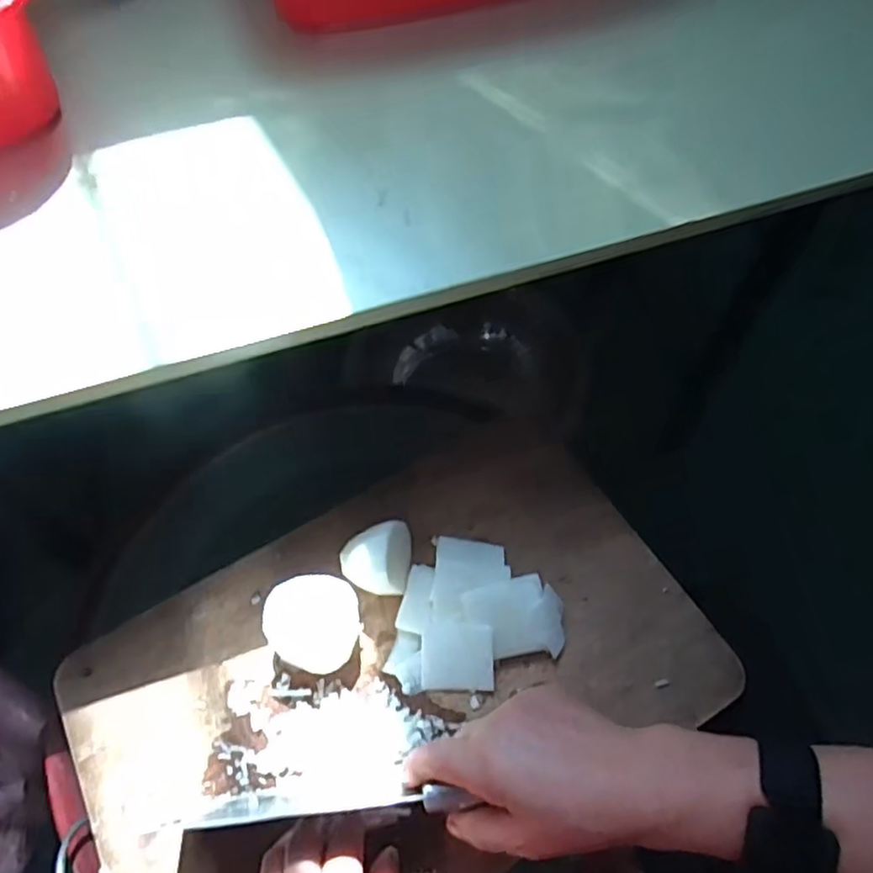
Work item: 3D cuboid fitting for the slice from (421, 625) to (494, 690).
[{"bbox_3d":[0.015,0.160,0.463,0.052,0.004,0.044,-4,81,9],"label":"slice"}]

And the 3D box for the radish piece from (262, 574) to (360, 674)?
[{"bbox_3d":[-0.089,0.137,0.471,0.063,0.043,0.058,-2,58,3],"label":"radish piece"}]

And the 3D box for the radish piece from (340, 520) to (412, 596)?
[{"bbox_3d":[-0.042,0.092,0.482,0.057,0.044,0.055,-2,58,3],"label":"radish piece"}]

